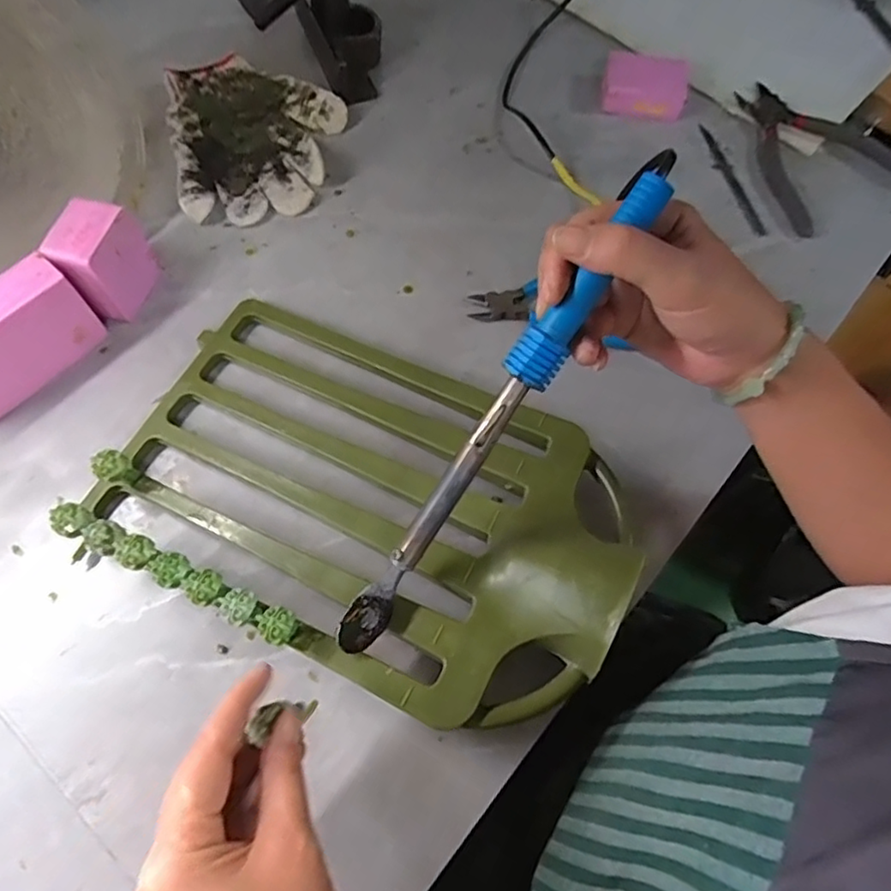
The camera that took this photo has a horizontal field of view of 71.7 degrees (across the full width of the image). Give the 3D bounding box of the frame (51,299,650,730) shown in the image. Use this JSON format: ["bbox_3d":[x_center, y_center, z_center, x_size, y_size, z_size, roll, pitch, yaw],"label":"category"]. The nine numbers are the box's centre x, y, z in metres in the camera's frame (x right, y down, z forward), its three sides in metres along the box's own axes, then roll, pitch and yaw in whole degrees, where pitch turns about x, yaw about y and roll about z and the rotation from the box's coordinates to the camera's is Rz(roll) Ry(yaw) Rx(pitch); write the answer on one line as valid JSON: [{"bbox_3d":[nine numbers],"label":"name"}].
[{"bbox_3d":[-0.053,0.025,0.388,0.331,0.071,0.214,24,67,8],"label":"frame"}]

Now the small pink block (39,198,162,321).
[{"bbox_3d":[-0.248,-0.131,0.449,0.044,0.072,0.063,14,66,3],"label":"small pink block"}]

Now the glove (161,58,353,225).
[{"bbox_3d":[-0.164,-0.280,0.548,0.146,0.017,0.191,-13,67,-9],"label":"glove"}]

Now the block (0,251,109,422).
[{"bbox_3d":[-0.293,-0.068,0.416,0.036,0.075,0.108,35,68,12],"label":"block"}]

